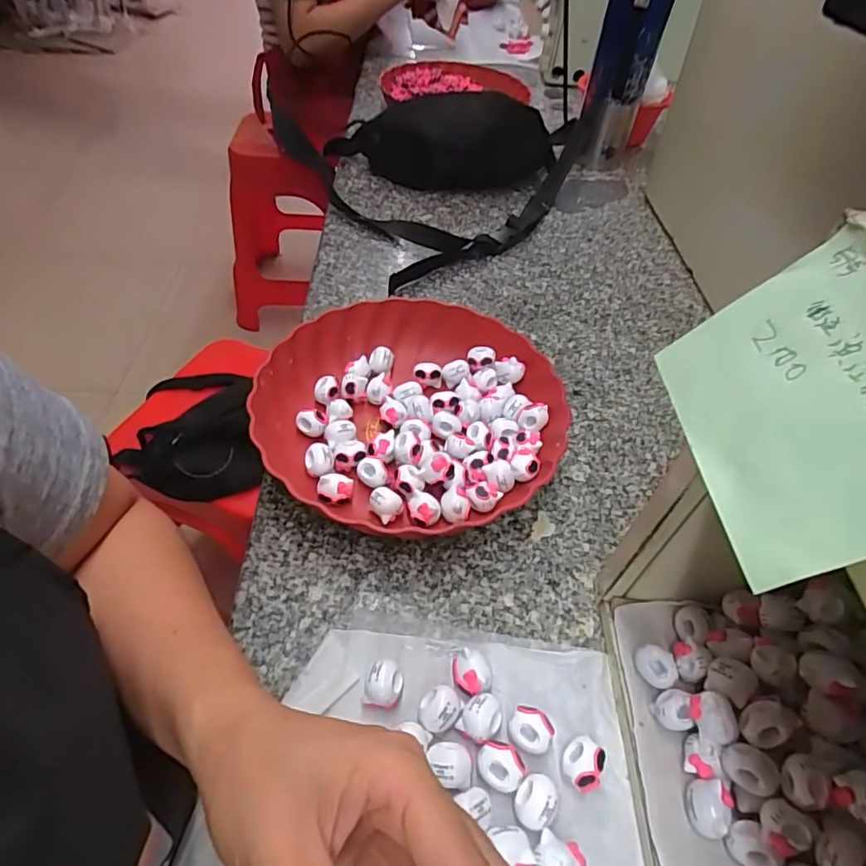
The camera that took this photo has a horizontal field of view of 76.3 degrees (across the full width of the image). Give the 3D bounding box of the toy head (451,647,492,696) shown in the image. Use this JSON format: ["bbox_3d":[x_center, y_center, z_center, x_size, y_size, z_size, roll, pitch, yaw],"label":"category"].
[{"bbox_3d":[0.023,0.147,0.334,0.020,0.019,0.025,-31,58,-27],"label":"toy head"}]

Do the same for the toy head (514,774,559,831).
[{"bbox_3d":[0.054,0.197,0.292,0.022,0.019,0.022,2,49,-2],"label":"toy head"}]

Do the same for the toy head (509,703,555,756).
[{"bbox_3d":[0.055,0.171,0.315,0.023,0.020,0.020,25,52,17],"label":"toy head"}]

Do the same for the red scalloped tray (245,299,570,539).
[{"bbox_3d":[-0.016,-0.020,0.457,0.241,0.048,0.221,10,49,5],"label":"red scalloped tray"}]

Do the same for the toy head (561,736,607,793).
[{"bbox_3d":[0.083,0.184,0.306,0.022,0.020,0.023,2,49,-2],"label":"toy head"}]

